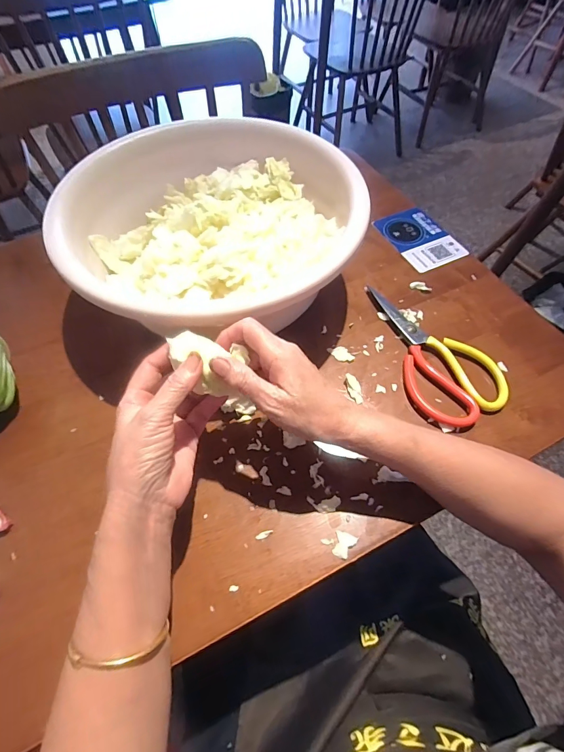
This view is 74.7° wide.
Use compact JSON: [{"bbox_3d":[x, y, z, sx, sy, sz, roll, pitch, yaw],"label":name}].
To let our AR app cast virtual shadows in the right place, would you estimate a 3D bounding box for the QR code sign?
[{"bbox_3d":[0.206,-0.208,0.554,0.091,0.005,0.130,-21,60,-13],"label":"QR code sign"}]

